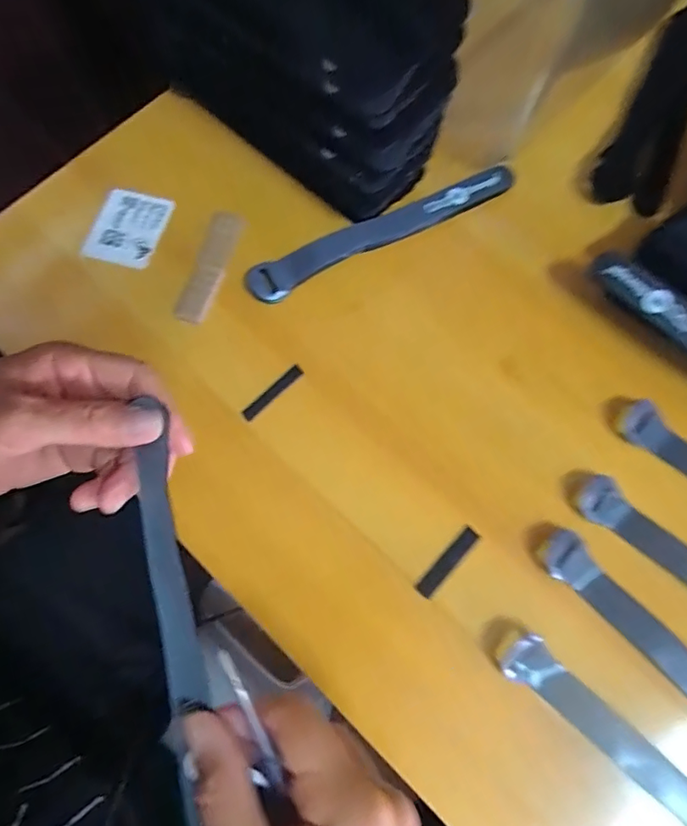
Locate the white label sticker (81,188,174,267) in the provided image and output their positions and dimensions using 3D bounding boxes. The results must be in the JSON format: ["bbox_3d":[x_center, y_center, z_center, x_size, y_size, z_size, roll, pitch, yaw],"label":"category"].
[{"bbox_3d":[-0.155,-0.134,0.362,0.047,0.007,0.058,18,77,1],"label":"white label sticker"}]

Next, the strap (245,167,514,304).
[{"bbox_3d":[0.028,-0.123,0.343,0.197,0.014,0.026,-23,74,-7],"label":"strap"}]

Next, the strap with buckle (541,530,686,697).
[{"bbox_3d":[0.183,0.138,0.258,0.022,0.014,0.193,-43,77,-12],"label":"strap with buckle"}]

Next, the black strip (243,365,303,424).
[{"bbox_3d":[-0.045,-0.013,0.318,0.047,0.004,0.009,-43,77,-12],"label":"black strip"}]

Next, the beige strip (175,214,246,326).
[{"bbox_3d":[-0.091,-0.100,0.343,0.022,0.006,0.084,18,75,7],"label":"beige strip"}]

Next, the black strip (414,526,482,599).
[{"bbox_3d":[0.059,0.085,0.285,0.010,0.005,0.046,43,77,12],"label":"black strip"}]

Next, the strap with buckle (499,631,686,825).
[{"bbox_3d":[0.158,0.182,0.245,0.186,0.016,0.024,41,77,12],"label":"strap with buckle"}]

